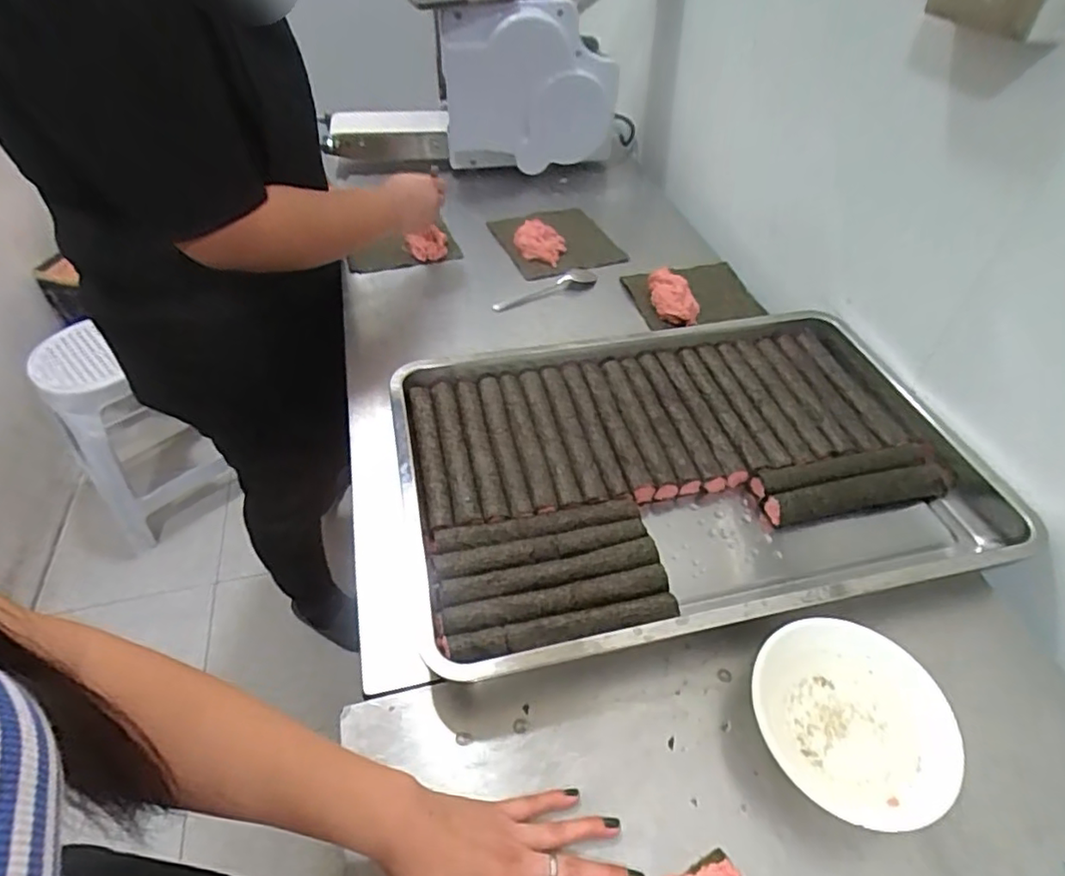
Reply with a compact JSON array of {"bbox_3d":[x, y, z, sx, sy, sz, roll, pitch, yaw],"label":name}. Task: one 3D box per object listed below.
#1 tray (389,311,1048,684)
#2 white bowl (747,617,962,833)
[{"bbox_3d":[0.165,0.014,0.639,0.590,0.045,0.390,-9,48,-10],"label":"tray"},{"bbox_3d":[0.248,0.218,0.470,0.135,0.038,0.145,0,49,0],"label":"white bowl"}]

